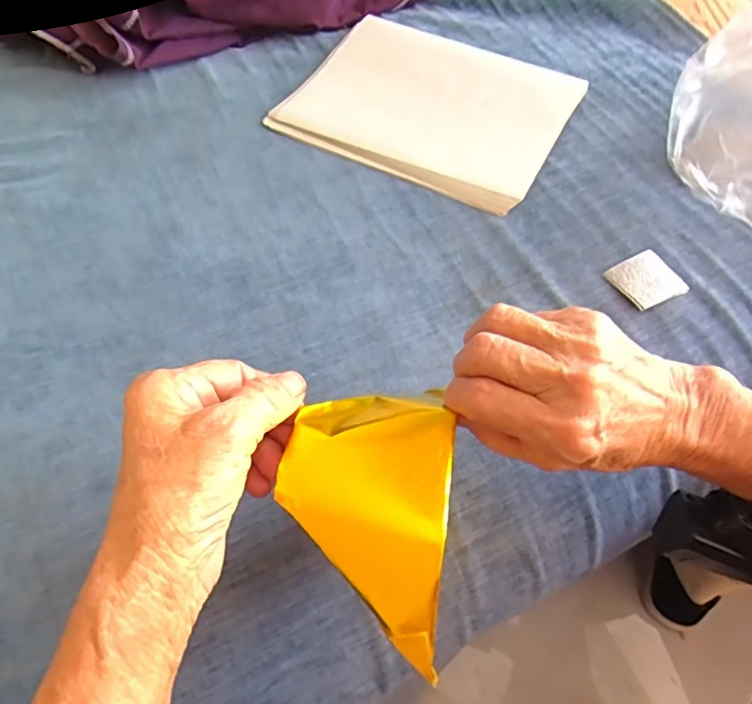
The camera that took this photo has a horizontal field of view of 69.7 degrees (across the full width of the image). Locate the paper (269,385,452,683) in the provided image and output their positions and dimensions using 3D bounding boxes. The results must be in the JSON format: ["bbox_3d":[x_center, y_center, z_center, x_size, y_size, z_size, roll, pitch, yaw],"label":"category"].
[{"bbox_3d":[-0.005,0.069,0.250,0.077,0.022,0.119,7,60,5],"label":"paper"}]

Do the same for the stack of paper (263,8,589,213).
[{"bbox_3d":[0.053,-0.241,0.518,0.249,0.011,0.197,26,64,15],"label":"stack of paper"}]

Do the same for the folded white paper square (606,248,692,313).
[{"bbox_3d":[0.201,-0.054,0.399,0.046,0.007,0.043,-24,62,-12],"label":"folded white paper square"}]

